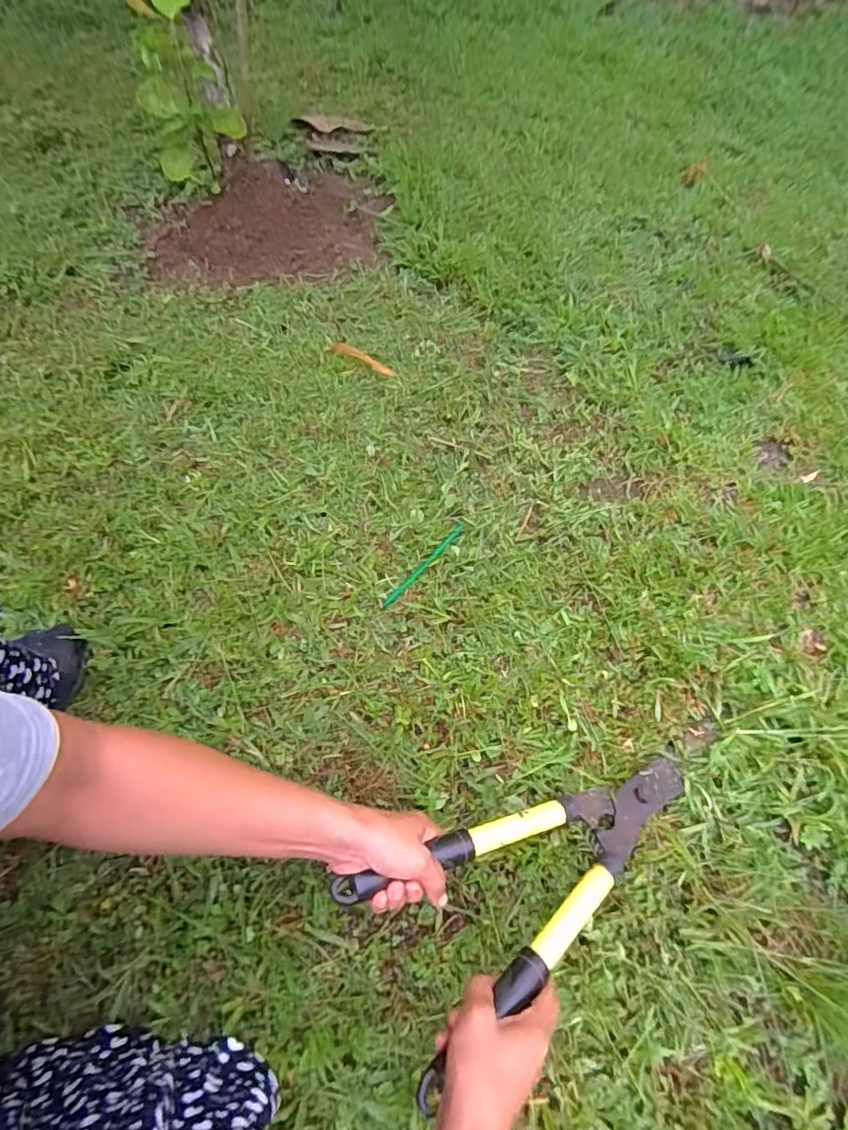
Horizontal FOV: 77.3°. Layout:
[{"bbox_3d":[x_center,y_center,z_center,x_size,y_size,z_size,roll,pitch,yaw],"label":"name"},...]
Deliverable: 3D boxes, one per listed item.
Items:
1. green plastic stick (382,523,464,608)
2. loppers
[{"bbox_3d":[0.000,-0.001,0.758,0.013,0.015,0.164,38,66,19],"label":"green plastic stick"},{"bbox_3d":[0.122,0.297,0.523,0.386,0.033,0.151,-15,59,-30],"label":"loppers"}]

